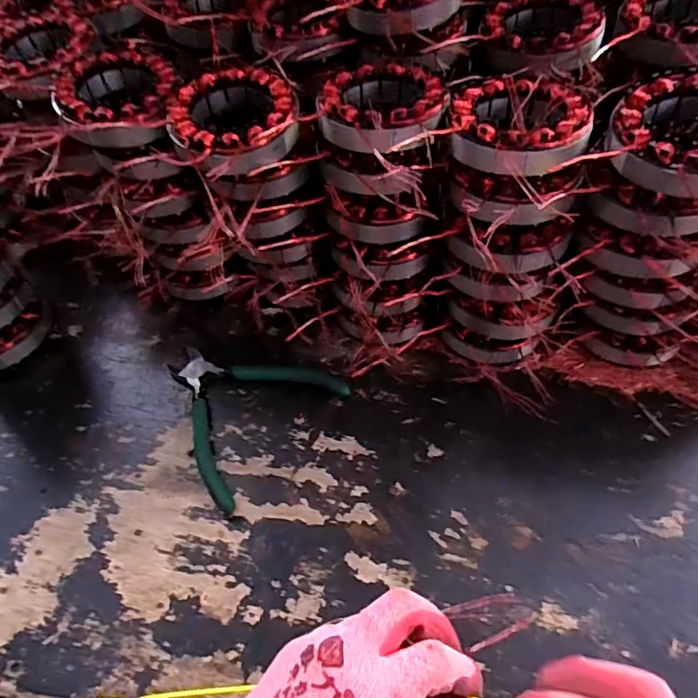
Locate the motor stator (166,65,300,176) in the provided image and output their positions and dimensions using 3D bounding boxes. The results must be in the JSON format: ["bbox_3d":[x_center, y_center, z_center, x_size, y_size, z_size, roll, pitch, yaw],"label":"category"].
[{"bbox_3d":[-0.080,-0.150,0.361,0.094,0.036,0.094,-2,55,3],"label":"motor stator"}]

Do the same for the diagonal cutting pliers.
[{"bbox_3d":[-0.091,0.040,0.428,0.134,0.013,0.133,36,65,25],"label":"diagonal cutting pliers"}]

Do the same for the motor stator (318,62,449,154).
[{"bbox_3d":[0.022,-0.162,0.353,0.083,0.029,0.086,-2,55,3],"label":"motor stator"}]

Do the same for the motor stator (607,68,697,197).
[{"bbox_3d":[0.201,-0.127,0.307,0.086,0.026,0.093,32,63,24],"label":"motor stator"}]

